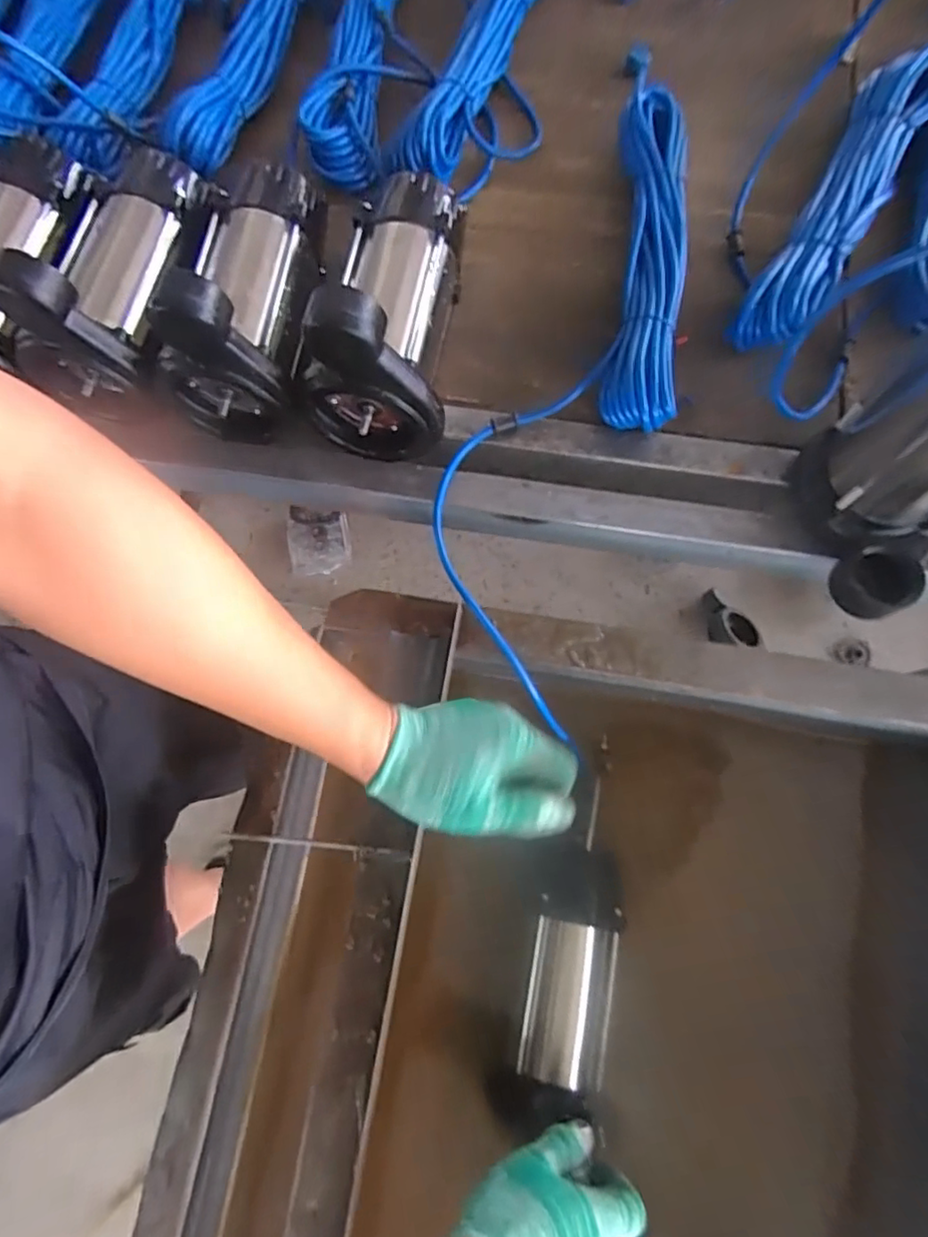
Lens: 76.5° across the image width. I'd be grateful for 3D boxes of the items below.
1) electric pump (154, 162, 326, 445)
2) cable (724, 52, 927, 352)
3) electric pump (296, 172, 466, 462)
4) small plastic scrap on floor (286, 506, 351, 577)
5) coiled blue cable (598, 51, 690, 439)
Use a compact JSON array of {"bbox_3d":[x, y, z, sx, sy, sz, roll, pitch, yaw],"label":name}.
[{"bbox_3d":[-0.196,-0.295,0.502,0.114,0.155,0.224,4,76,4],"label":"electric pump"},{"bbox_3d":[0.349,-0.392,0.550,0.078,0.070,0.342,32,80,10],"label":"cable"},{"bbox_3d":[-0.071,-0.274,0.494,0.118,0.156,0.223,3,76,4],"label":"electric pump"},{"bbox_3d":[-0.346,-0.182,1.397,0.150,0.017,0.155,-3,100,3],"label":"small plastic scrap on floor"},{"bbox_3d":[0.173,-0.359,0.555,0.068,0.052,0.390,6,76,5],"label":"coiled blue cable"}]

